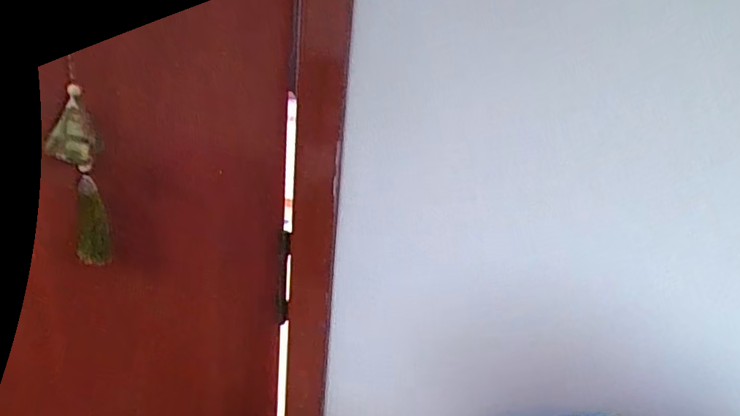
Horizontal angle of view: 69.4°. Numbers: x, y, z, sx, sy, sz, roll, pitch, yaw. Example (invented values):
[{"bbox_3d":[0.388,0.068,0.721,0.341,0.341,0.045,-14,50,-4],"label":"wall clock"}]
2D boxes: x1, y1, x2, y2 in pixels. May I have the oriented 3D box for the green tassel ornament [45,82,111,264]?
[{"bbox_3d":[-0.271,-0.020,0.496,0.046,0.160,0.051,-6,23,-29],"label":"green tassel ornament"}]

